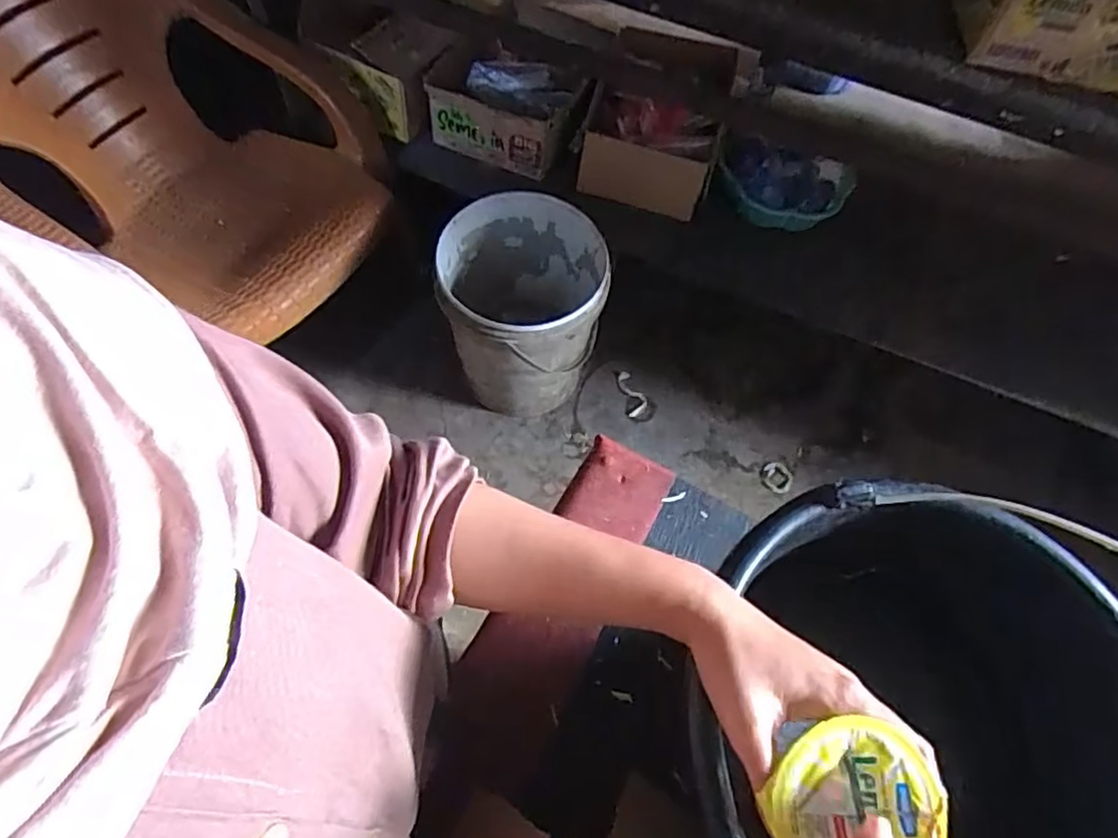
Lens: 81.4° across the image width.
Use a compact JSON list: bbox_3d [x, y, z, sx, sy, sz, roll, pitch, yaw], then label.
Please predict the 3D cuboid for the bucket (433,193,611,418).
[{"bbox_3d":[-0.067,-0.207,1.277,0.287,0.345,0.305,1,65,-2],"label":"bucket"}]

